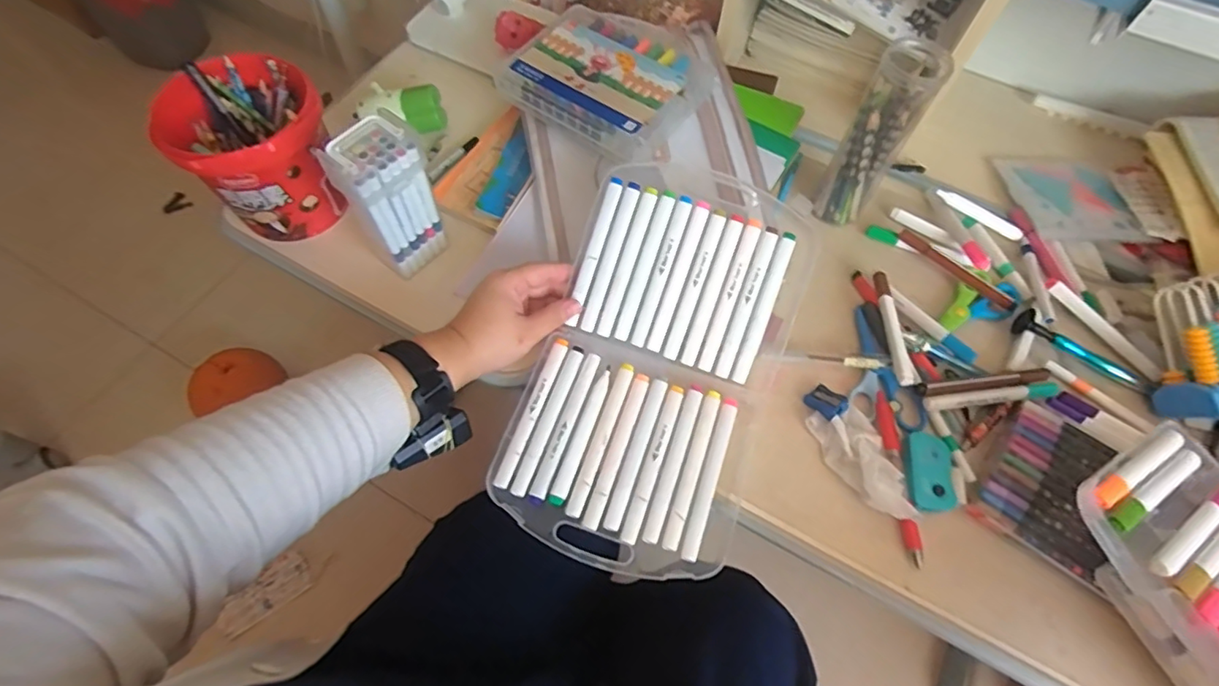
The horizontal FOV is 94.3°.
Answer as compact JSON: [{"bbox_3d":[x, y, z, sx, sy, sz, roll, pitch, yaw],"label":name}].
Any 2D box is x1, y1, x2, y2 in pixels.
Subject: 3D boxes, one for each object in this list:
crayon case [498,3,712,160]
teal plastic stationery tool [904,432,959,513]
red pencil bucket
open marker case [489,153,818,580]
[{"bbox_3d":[0.002,-0.273,0.581,0.187,0.041,0.166,35,67,14],"label":"crayon case"},{"bbox_3d":[0.265,0.106,0.466,0.036,0.011,0.066,8,63,1],"label":"teal plastic stationery tool"},{"bbox_3d":[-0.333,-0.178,0.546,0.119,0.138,0.116,1,63,-2],"label":"red pencil bucket"},{"bbox_3d":[0.045,0.000,0.489,0.192,0.087,0.357,20,64,7],"label":"open marker case"}]

